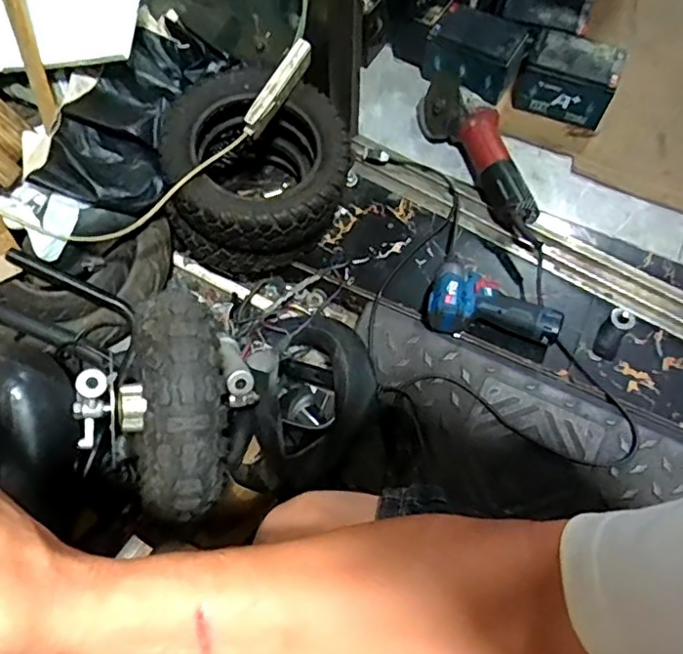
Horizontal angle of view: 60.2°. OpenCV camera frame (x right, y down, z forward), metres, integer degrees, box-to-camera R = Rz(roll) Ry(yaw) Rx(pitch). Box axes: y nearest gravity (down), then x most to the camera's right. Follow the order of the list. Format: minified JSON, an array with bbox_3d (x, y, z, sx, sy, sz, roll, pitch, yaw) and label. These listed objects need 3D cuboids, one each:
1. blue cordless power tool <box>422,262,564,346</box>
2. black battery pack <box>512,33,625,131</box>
[{"bbox_3d":[0.220,-0.030,0.860,0.194,0.061,0.099,14,65,7],"label":"blue cordless power tool"},{"bbox_3d":[0.392,-0.427,1.026,0.160,0.099,0.109,26,67,12],"label":"black battery pack"}]

